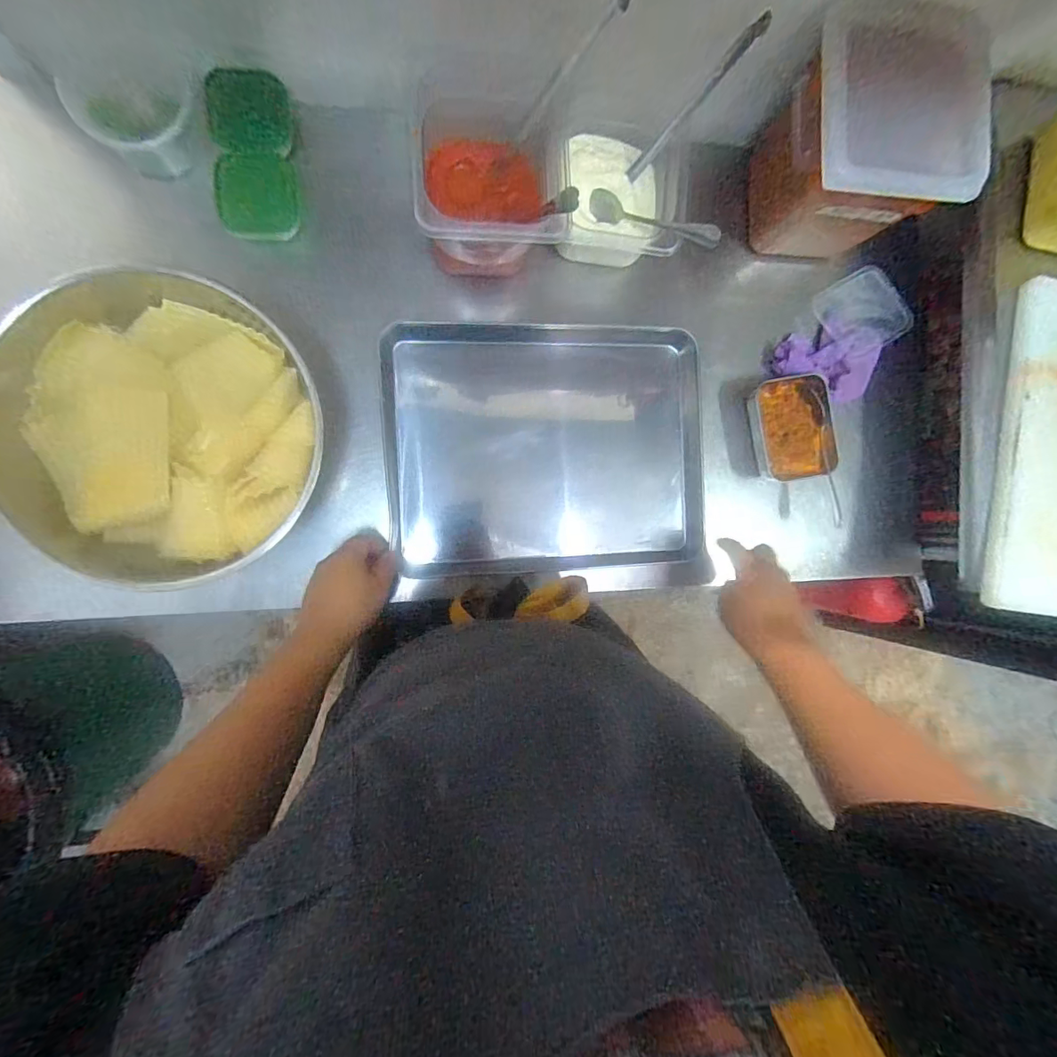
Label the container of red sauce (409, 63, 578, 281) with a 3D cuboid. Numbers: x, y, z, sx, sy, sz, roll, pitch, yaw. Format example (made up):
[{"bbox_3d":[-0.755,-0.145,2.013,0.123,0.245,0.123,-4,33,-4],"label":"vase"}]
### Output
[{"bbox_3d":[-0.047,-0.373,0.561,0.158,0.123,0.149,-9,91,-8],"label":"container of red sauce"}]

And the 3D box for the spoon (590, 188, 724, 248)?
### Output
[{"bbox_3d":[0.144,-0.357,0.576,0.033,0.034,0.174,-46,59,-6],"label":"spoon"}]

